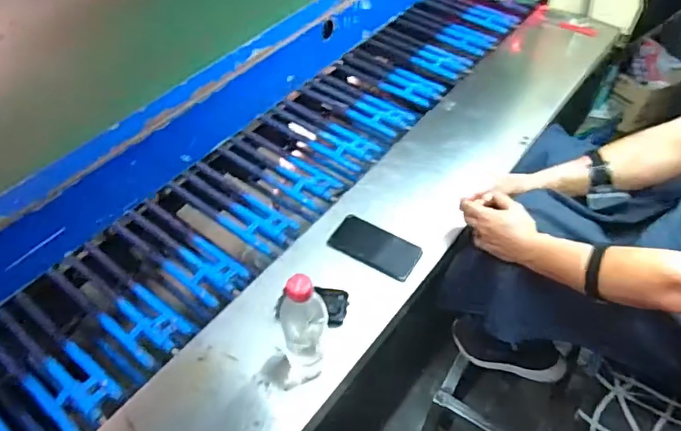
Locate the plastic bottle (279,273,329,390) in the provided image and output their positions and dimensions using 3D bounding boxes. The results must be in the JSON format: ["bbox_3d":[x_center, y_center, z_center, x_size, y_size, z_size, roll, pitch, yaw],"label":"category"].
[{"bbox_3d":[-0.050,0.164,0.705,0.066,0.244,0.057,-3,50,-2],"label":"plastic bottle"}]

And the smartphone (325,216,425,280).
[{"bbox_3d":[0.063,0.058,0.933,0.164,0.006,0.078,25,62,25],"label":"smartphone"}]

